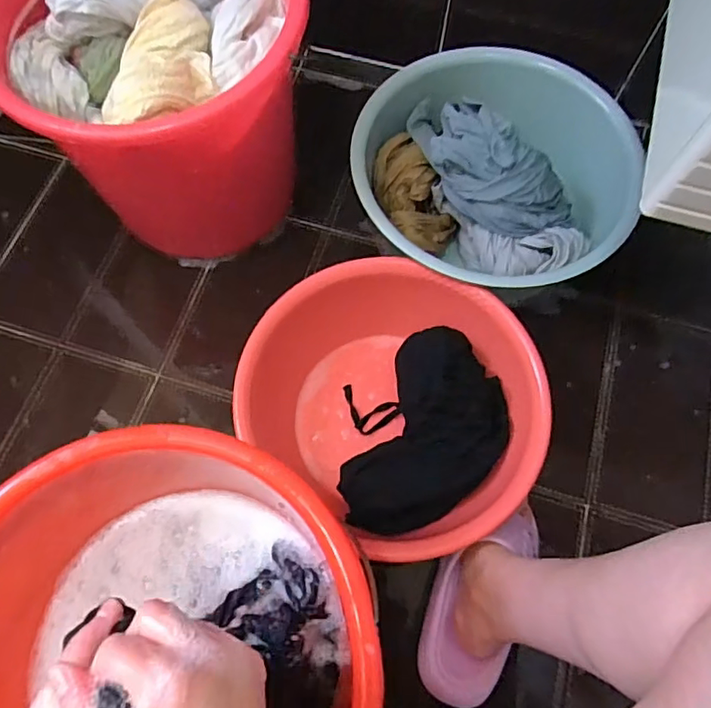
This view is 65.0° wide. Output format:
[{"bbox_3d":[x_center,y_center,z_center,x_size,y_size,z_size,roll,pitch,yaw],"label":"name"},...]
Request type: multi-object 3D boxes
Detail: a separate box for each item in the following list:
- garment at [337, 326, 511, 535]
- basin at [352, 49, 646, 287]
[{"bbox_3d":[0.073,0.100,0.715,0.234,0.078,0.198,-31,72,-11],"label":"garment"},{"bbox_3d":[0.187,-0.238,0.776,0.380,0.138,0.338,9,69,3],"label":"basin"}]

